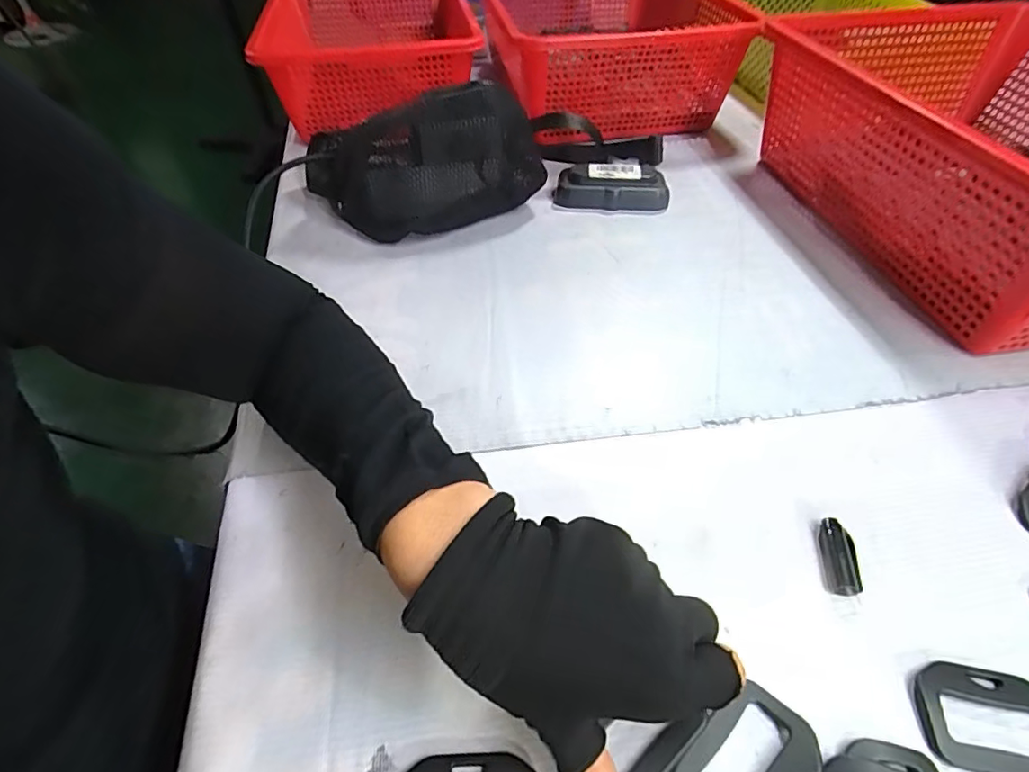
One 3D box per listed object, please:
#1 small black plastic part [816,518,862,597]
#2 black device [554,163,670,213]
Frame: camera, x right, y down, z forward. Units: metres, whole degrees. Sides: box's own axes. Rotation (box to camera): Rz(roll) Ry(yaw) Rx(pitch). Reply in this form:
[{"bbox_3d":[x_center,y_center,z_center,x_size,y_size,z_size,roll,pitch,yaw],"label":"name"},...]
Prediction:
[{"bbox_3d":[0.170,0.090,0.277,0.018,0.011,0.037,11,48,10],"label":"small black plastic part"},{"bbox_3d":[0.094,-0.190,0.513,0.107,0.029,0.042,1,47,1],"label":"black device"}]

